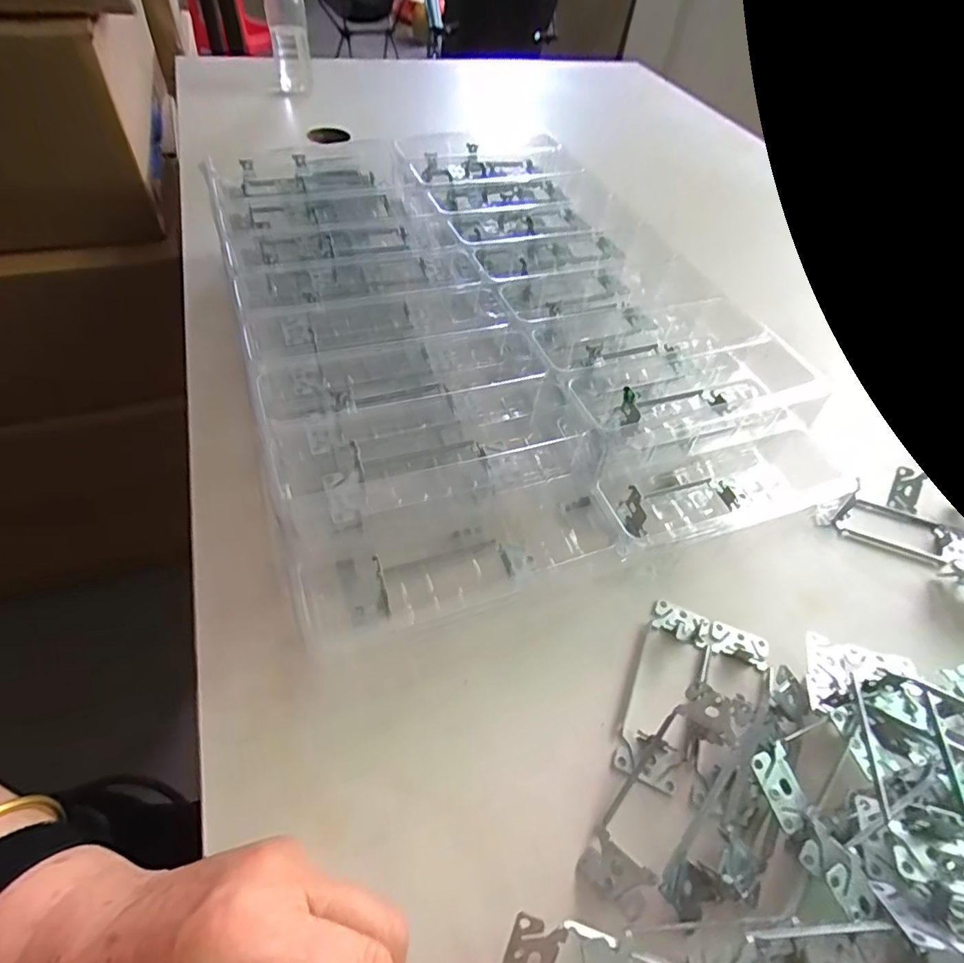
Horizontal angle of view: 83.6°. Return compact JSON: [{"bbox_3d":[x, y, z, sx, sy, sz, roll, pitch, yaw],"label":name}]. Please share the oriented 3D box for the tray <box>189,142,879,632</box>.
[{"bbox_3d":[0.015,-0.131,0.409,0.365,0.057,0.428,-13,62,-19],"label":"tray"}]

